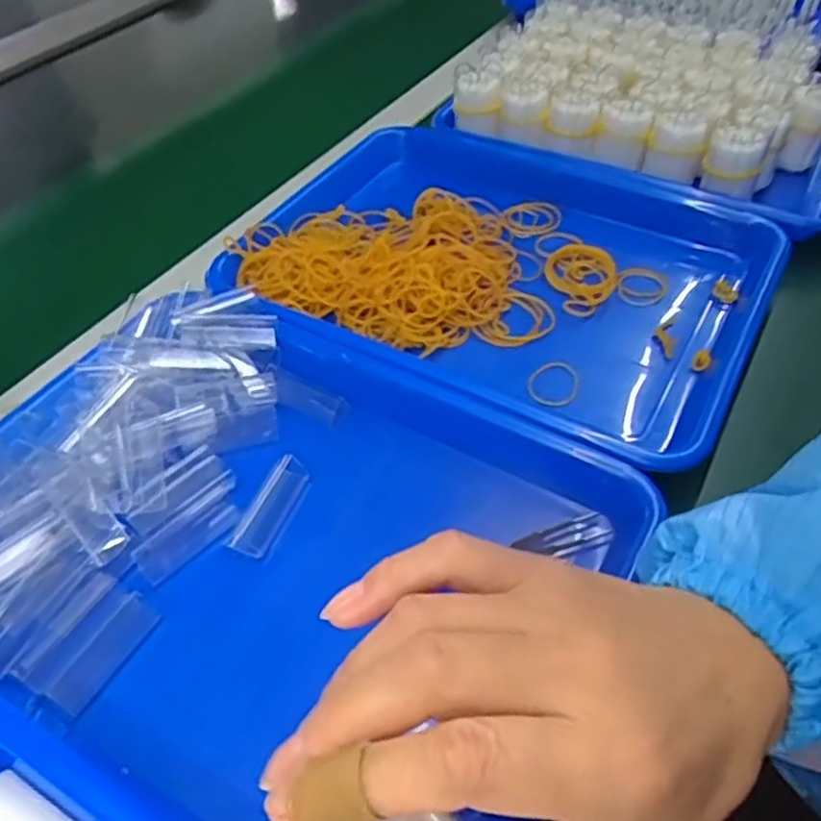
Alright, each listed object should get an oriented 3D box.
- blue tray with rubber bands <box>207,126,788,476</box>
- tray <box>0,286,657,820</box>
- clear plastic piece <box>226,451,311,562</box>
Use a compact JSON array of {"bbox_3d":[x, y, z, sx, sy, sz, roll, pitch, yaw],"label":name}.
[{"bbox_3d":[0.043,-0.101,0.514,0.379,0.046,0.252,22,52,20],"label":"blue tray with rubber bands"},{"bbox_3d":[-0.074,0.055,0.353,0.297,0.036,0.245,25,53,23],"label":"tray"},{"bbox_3d":[-0.070,0.048,0.374,0.021,0.011,0.055,17,51,17],"label":"clear plastic piece"}]

